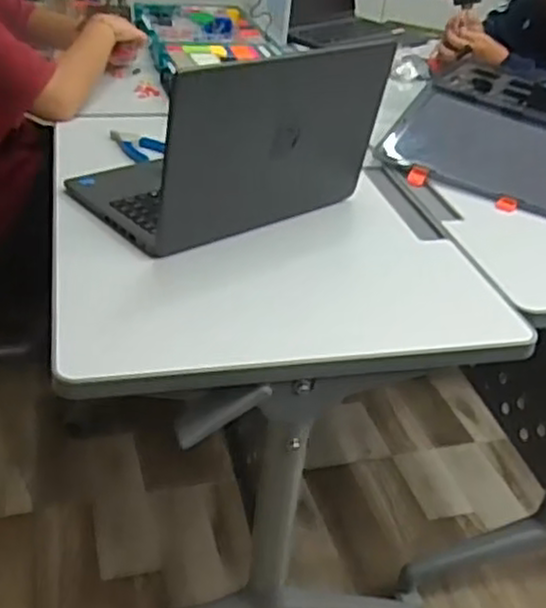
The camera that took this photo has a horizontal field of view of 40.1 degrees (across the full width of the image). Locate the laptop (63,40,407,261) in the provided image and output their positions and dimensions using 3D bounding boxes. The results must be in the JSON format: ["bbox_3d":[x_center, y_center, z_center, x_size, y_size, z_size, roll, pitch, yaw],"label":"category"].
[{"bbox_3d":[-0.064,-0.222,0.926,0.322,0.221,0.242,-19,41,-34],"label":"laptop"}]

